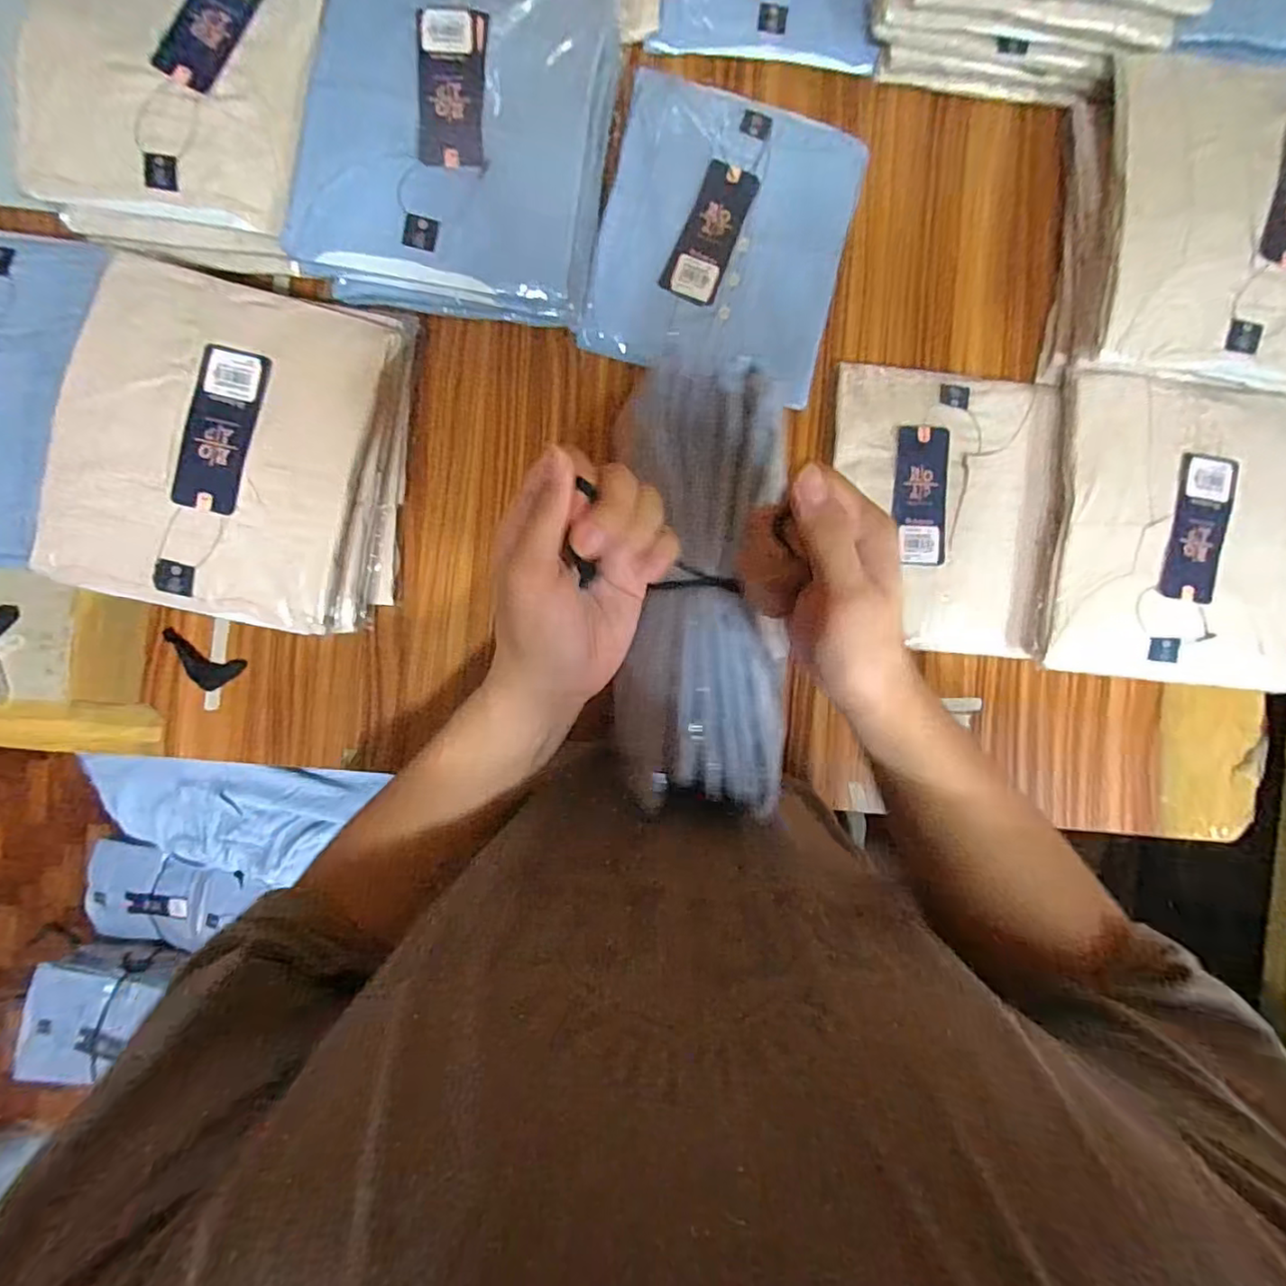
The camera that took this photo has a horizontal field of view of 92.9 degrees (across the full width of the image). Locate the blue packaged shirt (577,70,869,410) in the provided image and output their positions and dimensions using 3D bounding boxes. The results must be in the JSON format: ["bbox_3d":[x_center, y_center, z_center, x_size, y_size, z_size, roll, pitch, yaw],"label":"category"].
[{"bbox_3d":[0.073,-0.356,0.536,0.209,0.027,0.243,14,90,-3],"label":"blue packaged shirt"}]

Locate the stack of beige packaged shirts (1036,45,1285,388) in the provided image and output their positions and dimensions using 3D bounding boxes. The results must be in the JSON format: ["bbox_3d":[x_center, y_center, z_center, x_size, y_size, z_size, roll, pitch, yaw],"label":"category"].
[{"bbox_3d":[0.479,-0.343,0.524,0.209,0.100,0.254,4,90,-3],"label":"stack of beige packaged shirts"}]

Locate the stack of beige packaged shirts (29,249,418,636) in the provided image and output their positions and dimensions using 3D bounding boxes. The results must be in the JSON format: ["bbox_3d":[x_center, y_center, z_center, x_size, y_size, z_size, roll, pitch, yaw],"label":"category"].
[{"bbox_3d":[-0.317,-0.147,0.486,0.225,0.094,0.258,7,90,-3],"label":"stack of beige packaged shirts"}]

